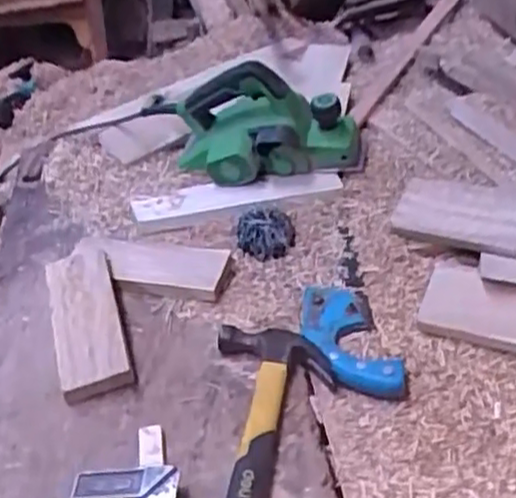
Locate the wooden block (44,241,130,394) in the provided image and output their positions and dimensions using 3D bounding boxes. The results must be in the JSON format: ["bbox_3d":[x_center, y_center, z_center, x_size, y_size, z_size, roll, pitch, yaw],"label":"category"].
[{"bbox_3d":[-0.189,0.070,0.775,0.073,0.021,0.185,-22,46,-2],"label":"wooden block"}]

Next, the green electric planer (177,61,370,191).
[{"bbox_3d":[0.014,-0.150,0.856,0.221,0.175,0.121,2,36,4],"label":"green electric planer"}]

